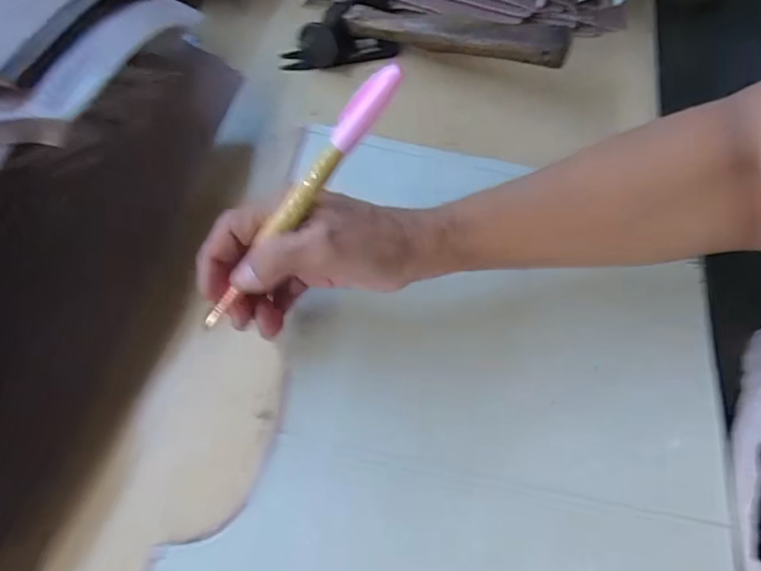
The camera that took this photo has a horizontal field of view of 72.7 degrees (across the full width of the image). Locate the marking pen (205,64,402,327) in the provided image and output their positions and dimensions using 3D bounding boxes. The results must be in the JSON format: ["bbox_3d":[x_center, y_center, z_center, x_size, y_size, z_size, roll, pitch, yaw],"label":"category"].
[{"bbox_3d":[-0.042,-0.037,0.248,0.012,0.009,0.157,48,110,22],"label":"marking pen"}]

